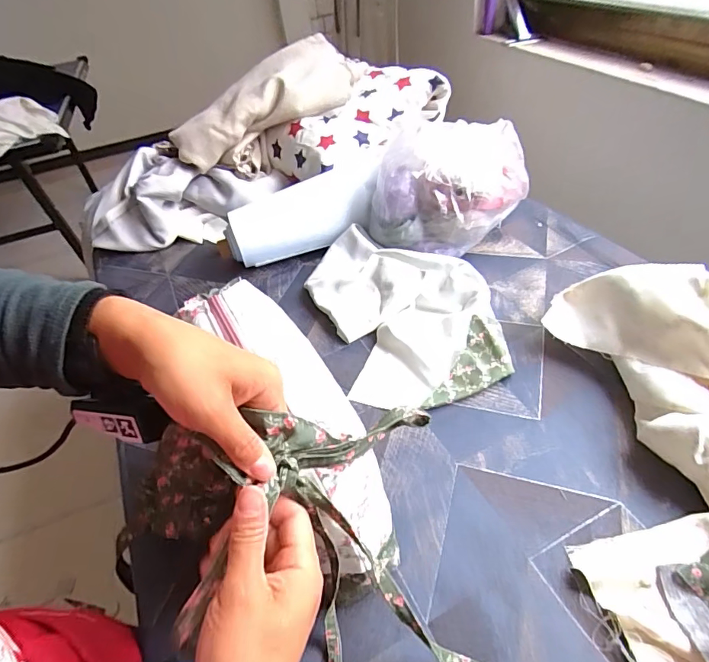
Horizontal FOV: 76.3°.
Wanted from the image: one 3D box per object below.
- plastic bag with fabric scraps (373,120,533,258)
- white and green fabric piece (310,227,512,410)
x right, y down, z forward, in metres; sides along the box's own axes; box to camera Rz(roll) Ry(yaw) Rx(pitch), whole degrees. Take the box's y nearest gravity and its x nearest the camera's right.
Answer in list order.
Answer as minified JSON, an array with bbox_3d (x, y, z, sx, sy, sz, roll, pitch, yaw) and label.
[{"bbox_3d":[0.148,-0.272,0.819,0.261,0.152,0.235,-29,47,-19],"label":"plastic bag with fabric scraps"},{"bbox_3d":[0.072,-0.050,0.724,0.268,0.056,0.387,-14,44,-4],"label":"white and green fabric piece"}]

